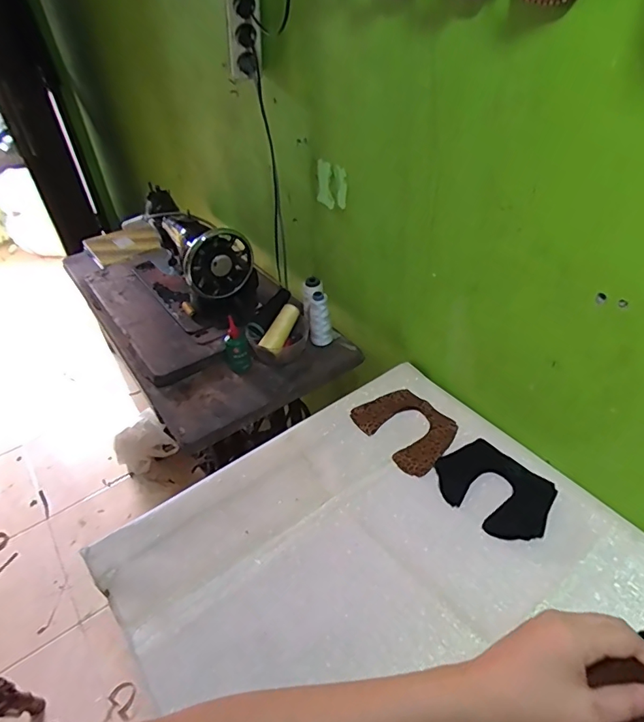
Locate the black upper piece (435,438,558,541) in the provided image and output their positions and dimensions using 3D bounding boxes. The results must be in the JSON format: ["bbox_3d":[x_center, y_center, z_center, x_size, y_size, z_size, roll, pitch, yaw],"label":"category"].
[{"bbox_3d":[0.250,0.185,0.708,0.125,0.006,0.162,-36,49,-27],"label":"black upper piece"}]

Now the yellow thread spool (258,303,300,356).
[{"bbox_3d":[-0.081,-0.063,0.956,0.037,0.034,0.116,16,61,23],"label":"yellow thread spool"}]

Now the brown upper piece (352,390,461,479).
[{"bbox_3d":[0.143,0.109,0.802,0.125,0.005,0.156,-30,52,-23],"label":"brown upper piece"}]

